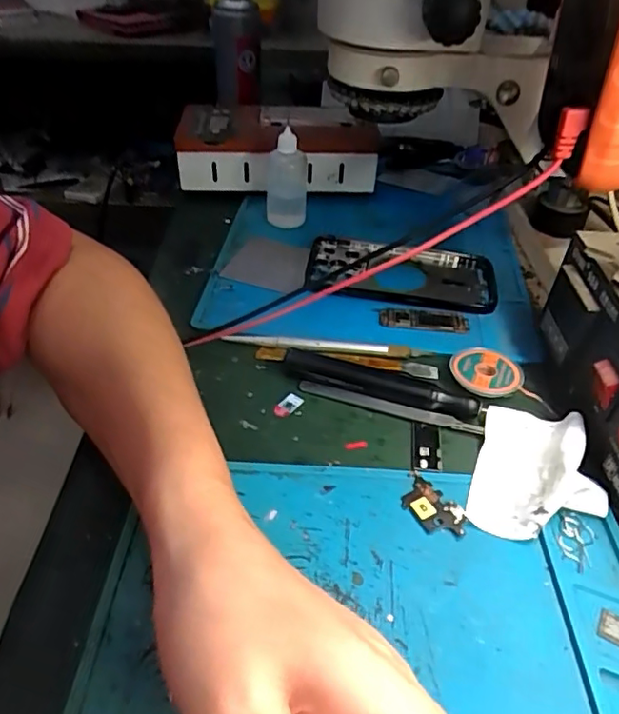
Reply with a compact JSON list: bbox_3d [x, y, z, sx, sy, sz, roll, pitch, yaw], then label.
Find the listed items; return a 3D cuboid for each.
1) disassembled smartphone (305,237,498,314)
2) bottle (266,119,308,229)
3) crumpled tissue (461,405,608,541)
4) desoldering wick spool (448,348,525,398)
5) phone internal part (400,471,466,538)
[{"bbox_3d":[0.073,-0.069,0.454,0.149,0.015,0.082,7,41,7],"label":"disassembled smartphone"},{"bbox_3d":[-0.021,-0.157,0.492,0.035,0.080,0.030,0,41,-1],"label":"bottle"},{"bbox_3d":[0.123,0.059,0.304,0.060,0.020,0.084,15,43,16],"label":"crumpled tissue"},{"bbox_3d":[0.114,0.010,0.365,0.044,0.009,0.041,0,41,0],"label":"desoldering wick spool"},{"bbox_3d":[0.063,0.079,0.292,0.023,0.004,0.038,-27,48,-28],"label":"phone internal part"}]

